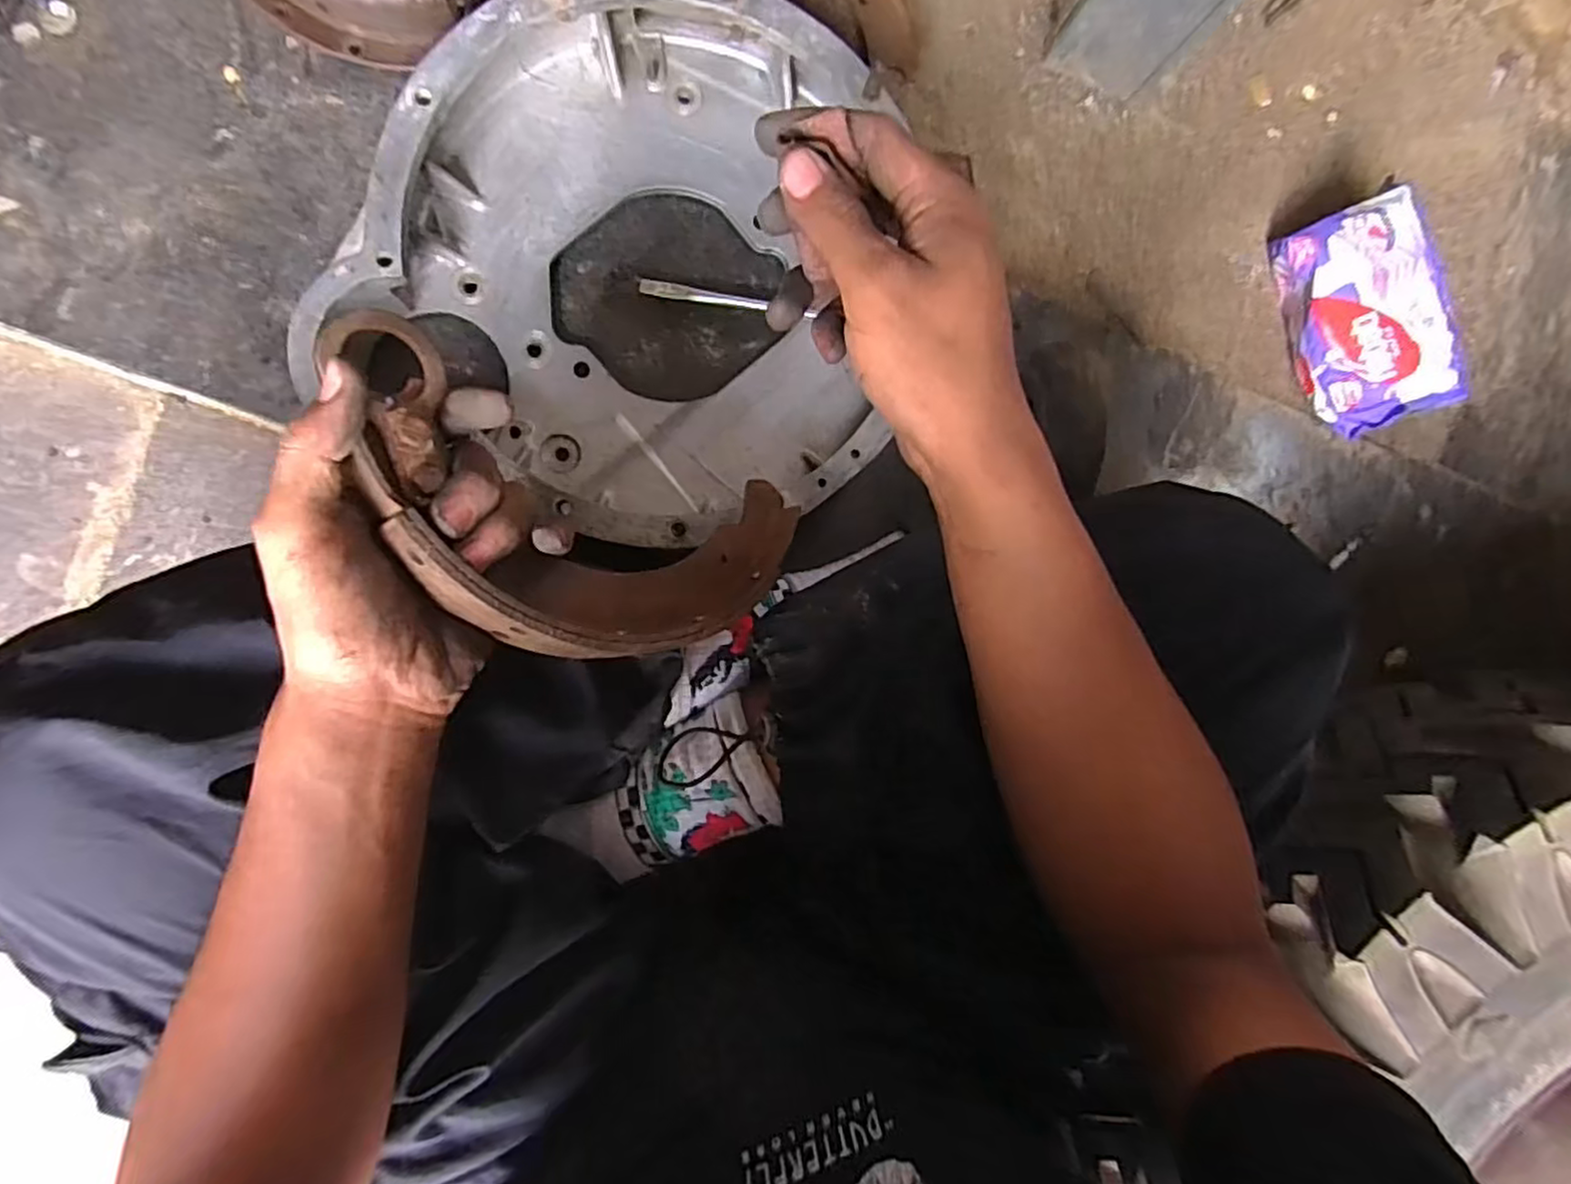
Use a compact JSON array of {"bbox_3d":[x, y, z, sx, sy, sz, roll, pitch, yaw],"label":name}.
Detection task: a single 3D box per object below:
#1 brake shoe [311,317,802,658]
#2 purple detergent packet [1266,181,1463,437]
[{"bbox_3d":[-0.083,-0.030,0.325,0.232,0.056,0.107,14,93,-45],"label":"brake shoe"},{"bbox_3d":[0.439,-0.204,0.530,0.094,0.043,0.167,-23,98,33],"label":"purple detergent packet"}]

